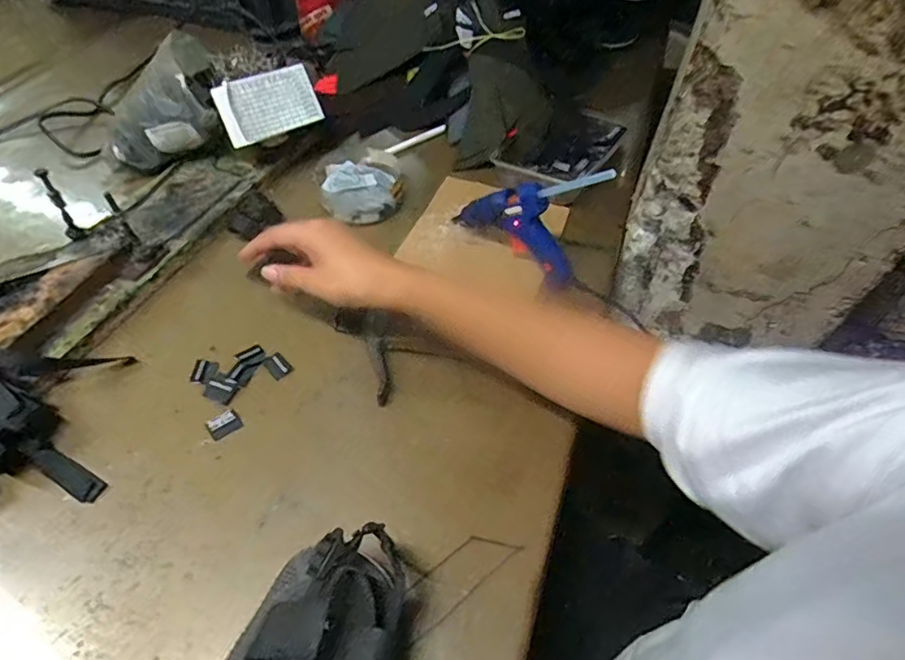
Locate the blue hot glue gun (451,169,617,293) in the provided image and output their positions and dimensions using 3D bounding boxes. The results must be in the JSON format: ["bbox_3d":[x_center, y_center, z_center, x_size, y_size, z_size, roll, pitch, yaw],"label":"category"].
[{"bbox_3d":[0.068,-0.120,0.532,0.152,0.122,0.025,36,58,24],"label":"blue hot glue gun"}]

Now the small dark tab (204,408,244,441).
[{"bbox_3d":[-0.185,0.076,0.440,0.024,0.004,0.021,-30,58,-24],"label":"small dark tab"}]

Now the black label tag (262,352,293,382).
[{"bbox_3d":[-0.155,0.031,0.481,0.023,0.006,0.020,37,58,24],"label":"black label tag"}]

